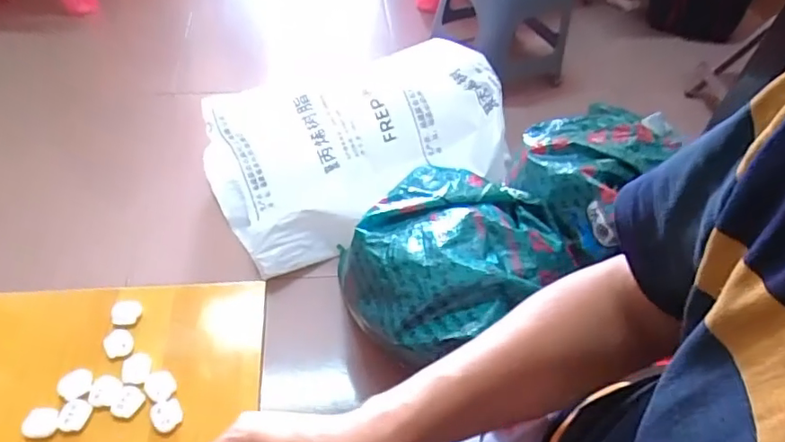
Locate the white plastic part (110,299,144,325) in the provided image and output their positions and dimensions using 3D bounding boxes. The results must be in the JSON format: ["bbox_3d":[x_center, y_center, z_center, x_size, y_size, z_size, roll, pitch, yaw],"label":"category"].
[{"bbox_3d":[-0.218,0.075,0.452,0.024,0.008,0.019,-9,51,-12],"label":"white plastic part"}]

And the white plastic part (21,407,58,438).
[{"bbox_3d":[-0.250,0.142,0.390,0.021,0.008,0.019,-8,51,-10],"label":"white plastic part"}]

